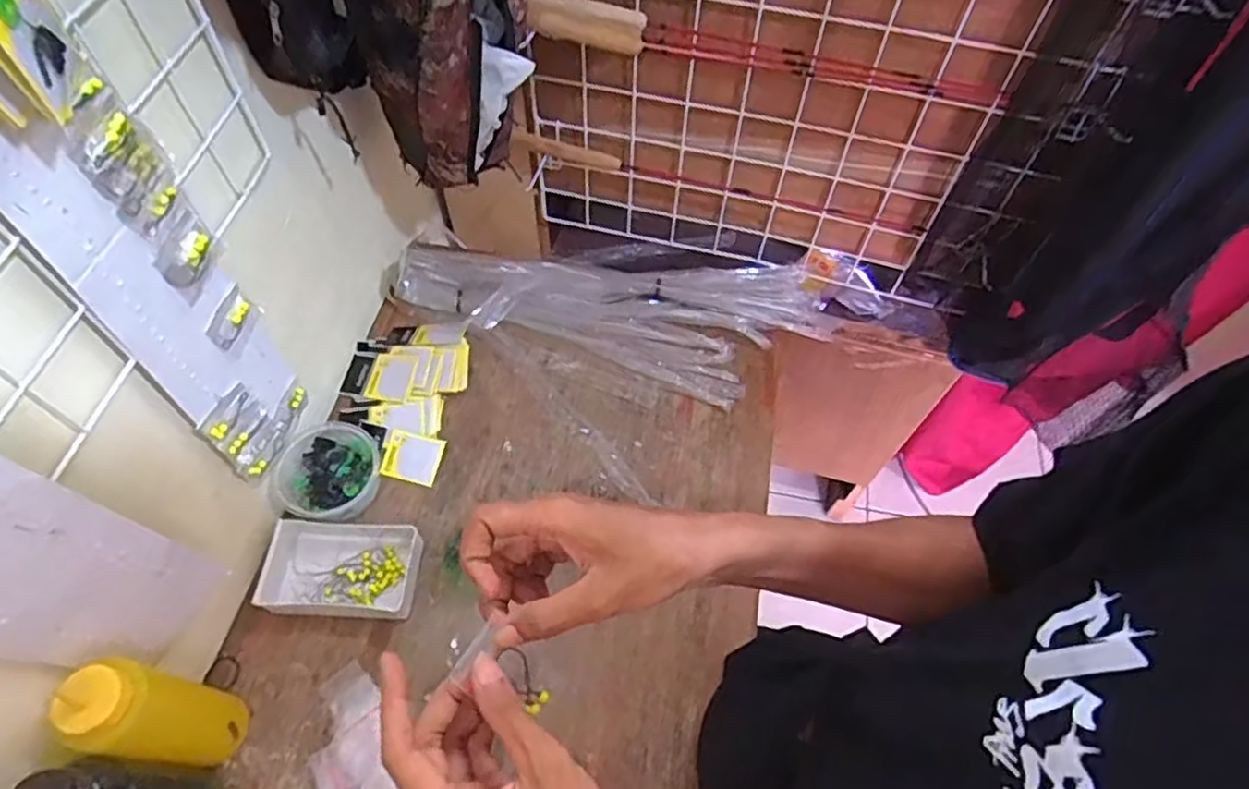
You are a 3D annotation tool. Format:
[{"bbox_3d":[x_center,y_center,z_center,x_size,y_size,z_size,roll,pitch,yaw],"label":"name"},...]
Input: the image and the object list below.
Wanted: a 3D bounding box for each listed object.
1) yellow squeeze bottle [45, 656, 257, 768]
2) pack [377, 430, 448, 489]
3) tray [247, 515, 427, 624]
[{"bbox_3d":[-0.357,0.250,0.547,0.054,0.197,0.063,14,59,6],"label":"yellow squeeze bottle"},{"bbox_3d":[-0.231,0.068,0.770,0.061,0.005,0.051,14,80,4],"label":"pack"},{"bbox_3d":[-0.281,0.172,0.694,0.151,0.032,0.092,4,59,1],"label":"tray"}]

